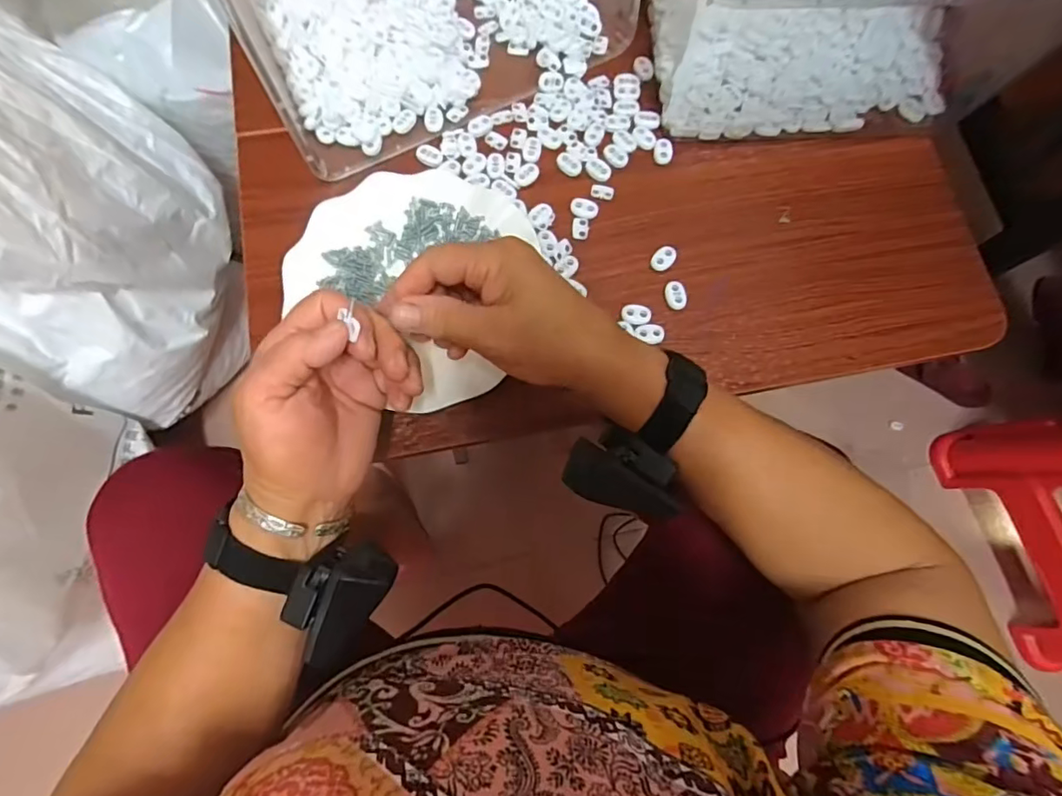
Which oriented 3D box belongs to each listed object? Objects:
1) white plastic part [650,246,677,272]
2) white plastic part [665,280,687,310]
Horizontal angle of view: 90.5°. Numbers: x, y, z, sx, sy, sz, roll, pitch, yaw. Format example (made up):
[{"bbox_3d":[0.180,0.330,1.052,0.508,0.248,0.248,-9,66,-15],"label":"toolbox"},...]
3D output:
[{"bbox_3d":[0.104,-0.109,0.414,0.015,0.006,0.022,44,78,7],"label":"white plastic part"},{"bbox_3d":[0.112,-0.079,0.407,0.015,0.006,0.023,-16,78,-7],"label":"white plastic part"}]

